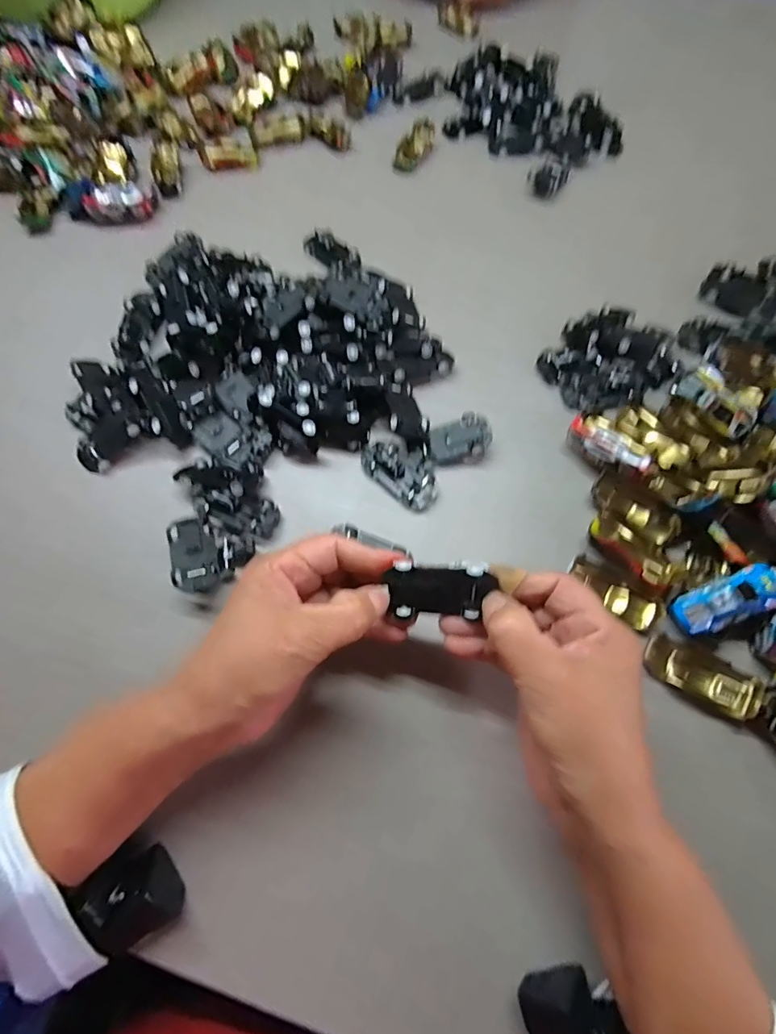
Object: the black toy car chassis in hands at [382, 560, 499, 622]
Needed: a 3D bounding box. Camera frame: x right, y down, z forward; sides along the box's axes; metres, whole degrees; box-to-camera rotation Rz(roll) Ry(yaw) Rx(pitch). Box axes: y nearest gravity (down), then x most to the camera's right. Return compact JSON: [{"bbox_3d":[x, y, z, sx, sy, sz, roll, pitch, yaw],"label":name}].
[{"bbox_3d":[0.030,0.039,0.259,0.055,0.014,0.032,2,105,4],"label":"black toy car chassis in hands"}]

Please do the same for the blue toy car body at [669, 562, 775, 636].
[{"bbox_3d":[0.218,0.052,0.295,0.068,0.013,0.027,-29,68,12],"label":"blue toy car body"}]

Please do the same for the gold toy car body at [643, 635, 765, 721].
[{"bbox_3d":[0.197,0.098,0.290,0.064,0.011,0.033,32,71,14],"label":"gold toy car body"}]

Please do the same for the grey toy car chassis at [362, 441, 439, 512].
[{"bbox_3d":[0.011,-0.035,0.353,0.038,0.014,0.065,-42,72,-15],"label":"grey toy car chassis"}]

